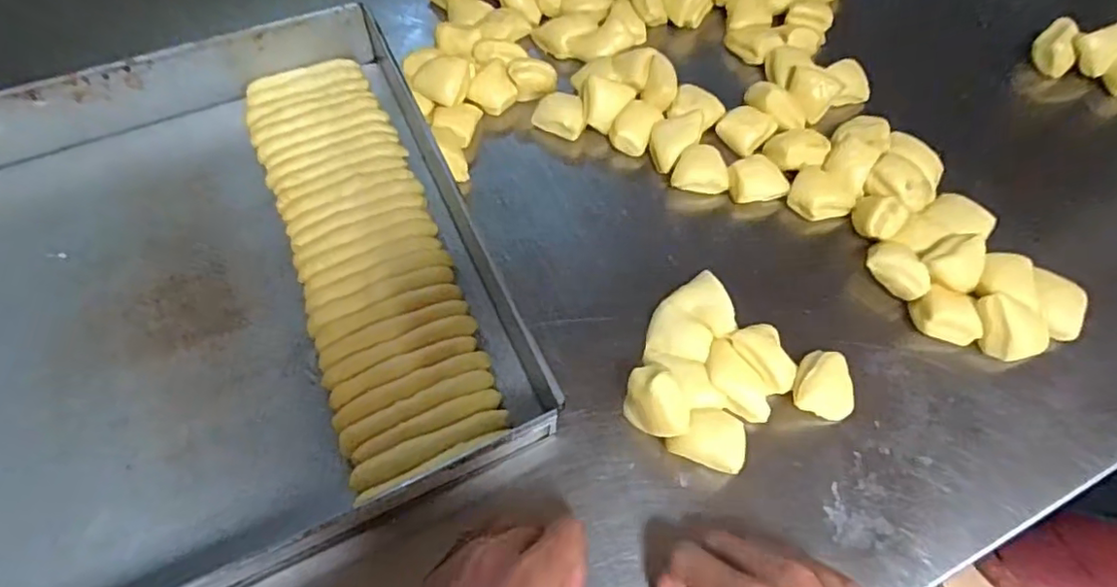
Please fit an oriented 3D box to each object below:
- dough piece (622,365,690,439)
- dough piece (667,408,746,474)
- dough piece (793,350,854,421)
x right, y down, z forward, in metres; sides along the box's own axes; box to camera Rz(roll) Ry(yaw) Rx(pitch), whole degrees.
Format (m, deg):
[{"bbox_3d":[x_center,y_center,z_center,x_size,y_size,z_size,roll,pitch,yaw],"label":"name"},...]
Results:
[{"bbox_3d":[0.062,0.073,0.385,0.043,0.039,0.038,9,59,4],"label":"dough piece"},{"bbox_3d":[0.096,0.093,0.380,0.046,0.024,0.035,18,63,10],"label":"dough piece"},{"bbox_3d":[0.179,0.063,0.401,0.040,0.024,0.044,0,61,0],"label":"dough piece"}]

